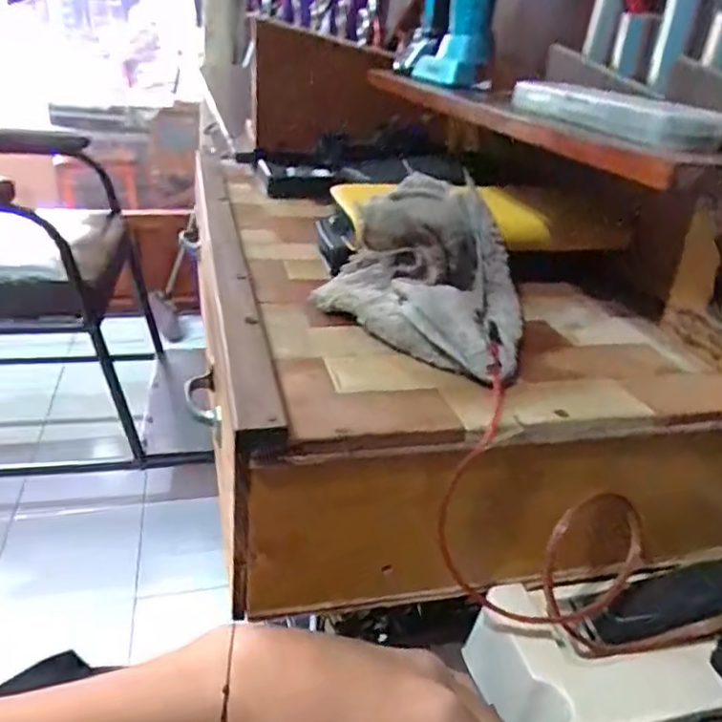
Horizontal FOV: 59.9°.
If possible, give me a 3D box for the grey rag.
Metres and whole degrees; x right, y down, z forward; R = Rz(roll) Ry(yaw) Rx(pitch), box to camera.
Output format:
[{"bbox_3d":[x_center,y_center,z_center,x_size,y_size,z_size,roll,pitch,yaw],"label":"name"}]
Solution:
[{"bbox_3d":[0.041,-0.064,0.381,0.125,0.072,0.154,12,30,14],"label":"grey rag"}]

